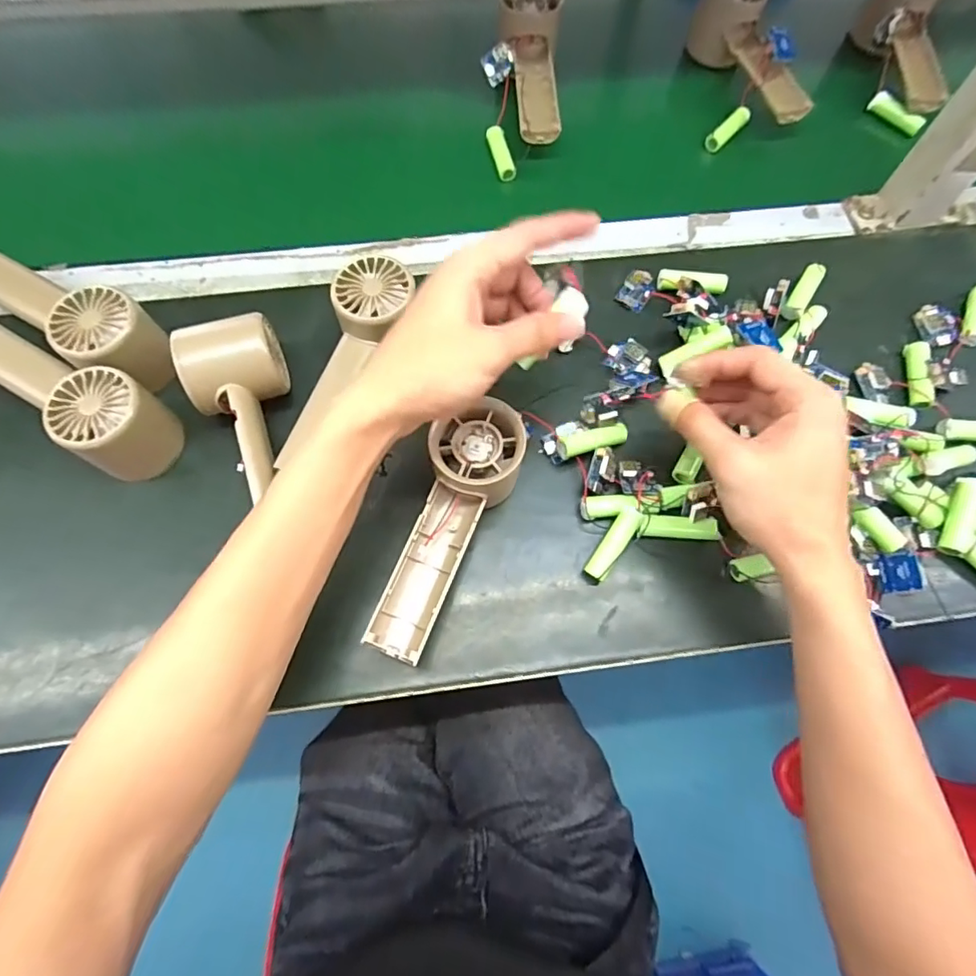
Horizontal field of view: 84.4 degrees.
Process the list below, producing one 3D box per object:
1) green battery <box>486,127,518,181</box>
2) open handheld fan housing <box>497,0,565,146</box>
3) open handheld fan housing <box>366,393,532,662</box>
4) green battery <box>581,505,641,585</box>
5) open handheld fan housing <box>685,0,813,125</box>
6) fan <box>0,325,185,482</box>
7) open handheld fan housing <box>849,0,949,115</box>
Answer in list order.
[{"bbox_3d":[0.012,-0.288,0.461,0.015,0.012,0.054,-14,72,-6],"label":"green battery"},{"bbox_3d":[0.036,-0.365,0.462,0.054,0.040,0.155,2,71,0],"label":"open handheld fan housing"},{"bbox_3d":[-0.021,0.025,0.324,0.054,0.049,0.154,16,72,4],"label":"open handheld fan housing"},{"bbox_3d":[0.079,0.036,0.340,0.014,0.012,0.054,32,90,9],"label":"green battery"},{"bbox_3d":[0.240,-0.385,0.478,0.052,0.053,0.155,-22,73,-8],"label":"open handheld fan housing"},{"bbox_3d":[-0.274,-0.068,0.345,0.144,0.052,0.052,34,74,10],"label":"fan"},{"bbox_3d":[0.378,-0.402,0.488,0.061,0.051,0.152,10,71,3],"label":"open handheld fan housing"}]

